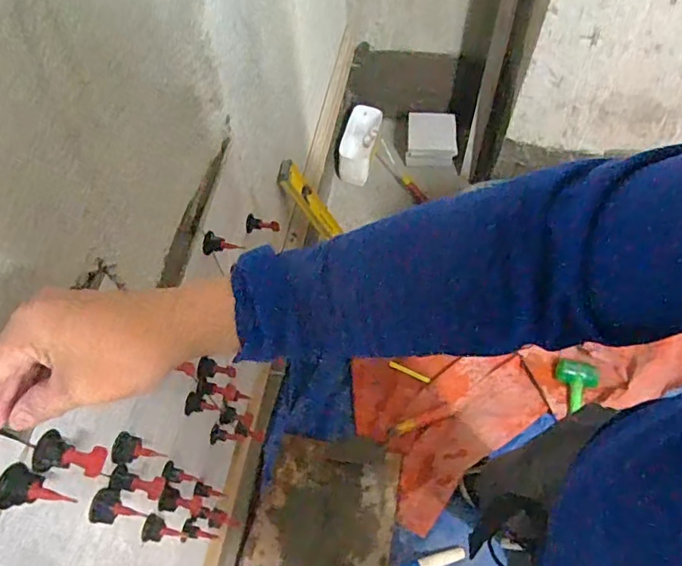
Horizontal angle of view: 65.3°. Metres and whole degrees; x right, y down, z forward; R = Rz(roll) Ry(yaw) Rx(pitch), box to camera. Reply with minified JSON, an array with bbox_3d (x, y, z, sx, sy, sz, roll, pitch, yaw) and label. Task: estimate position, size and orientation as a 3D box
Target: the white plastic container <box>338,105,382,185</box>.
[{"bbox_3d":[0.056,-0.450,1.706,0.118,0.080,0.263,15,79,-3],"label":"white plastic container"}]

